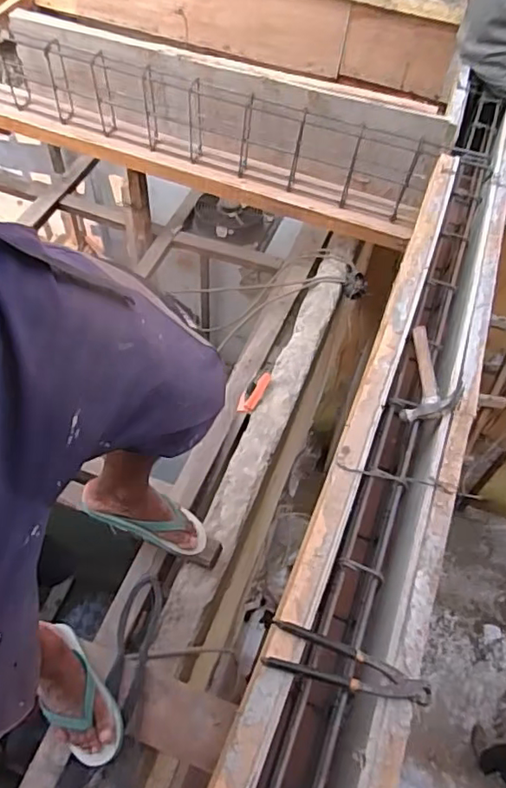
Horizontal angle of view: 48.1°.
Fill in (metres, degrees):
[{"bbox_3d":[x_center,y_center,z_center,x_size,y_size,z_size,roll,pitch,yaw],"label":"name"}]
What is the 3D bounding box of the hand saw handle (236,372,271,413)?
[{"bbox_3d":[0.000,-0.006,1.563,0.073,0.030,0.140,5,58,35],"label":"hand saw handle"}]

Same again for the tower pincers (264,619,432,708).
[{"bbox_3d":[0.126,0.359,0.749,0.214,0.018,0.056,14,56,5],"label":"tower pincers"}]

